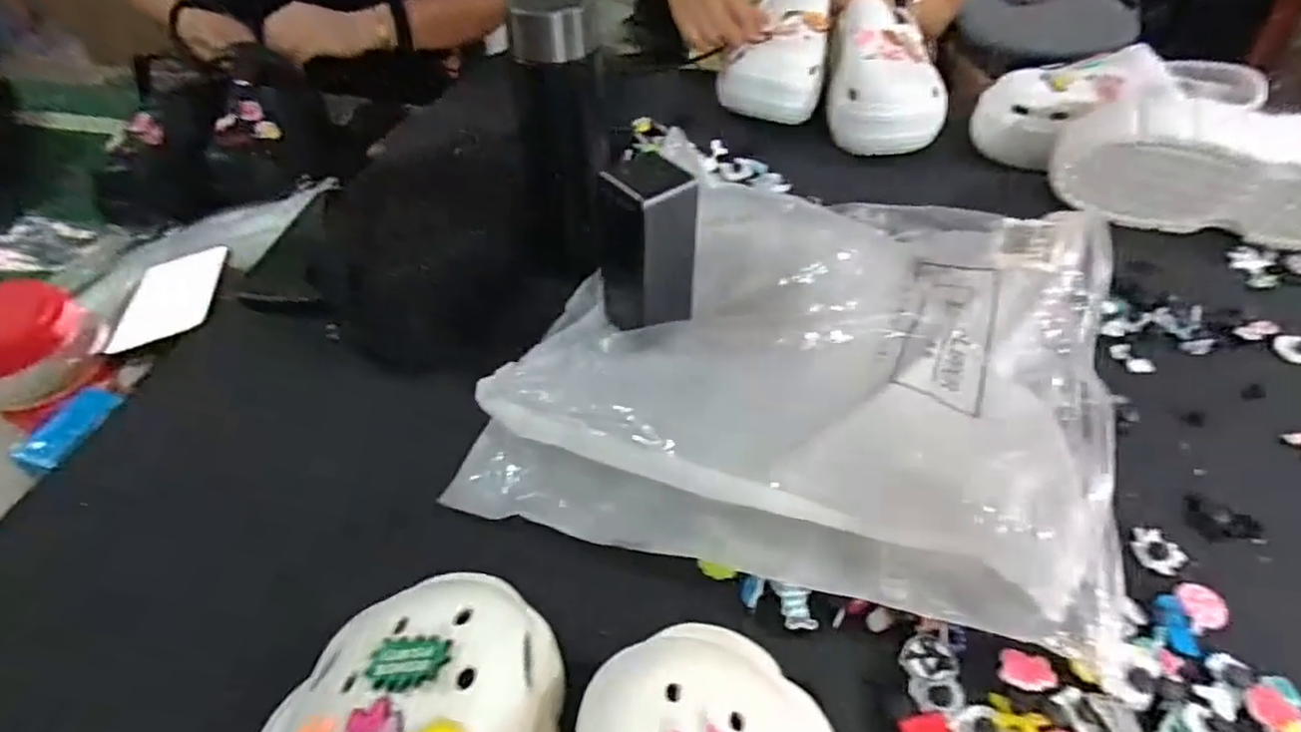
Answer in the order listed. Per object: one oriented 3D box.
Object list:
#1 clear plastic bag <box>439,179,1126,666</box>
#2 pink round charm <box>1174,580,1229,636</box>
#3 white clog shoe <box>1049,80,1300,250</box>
[{"bbox_3d":[0.090,-0.013,0.438,0.365,0.079,0.297,11,47,11],"label":"clear plastic bag"},{"bbox_3d":[0.294,0.128,0.357,0.028,0.004,0.026,0,46,1],"label":"pink round charm"},{"bbox_3d":[0.479,-0.166,0.568,0.237,0.105,0.084,18,49,17],"label":"white clog shoe"}]

